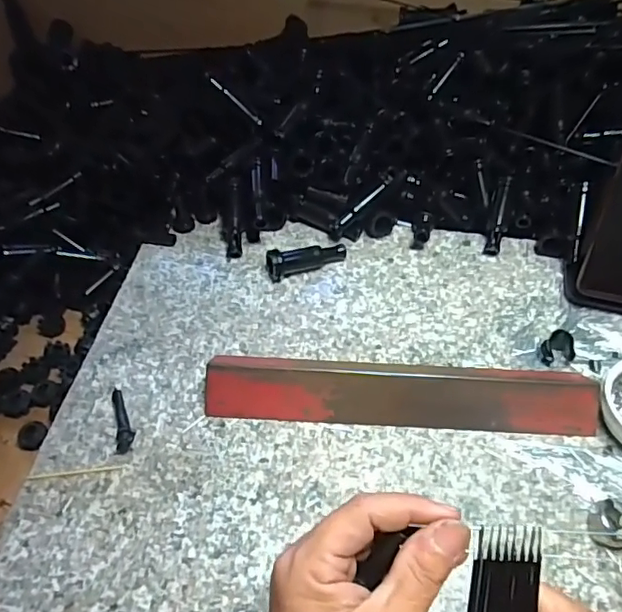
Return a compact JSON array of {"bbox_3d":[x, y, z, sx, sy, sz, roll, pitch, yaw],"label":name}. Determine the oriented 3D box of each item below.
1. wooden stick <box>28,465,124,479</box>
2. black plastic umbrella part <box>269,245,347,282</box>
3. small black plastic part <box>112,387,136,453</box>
[{"bbox_3d":[-0.148,0.104,0.354,0.058,0.004,0.004,-5,50,-5],"label":"wooden stick"},{"bbox_3d":[-0.003,-0.041,0.462,0.066,0.023,0.017,-22,53,-18],"label":"black plastic umbrella part"},{"bbox_3d":[-0.125,0.074,0.374,0.012,0.009,0.050,-14,51,-12],"label":"small black plastic part"}]

